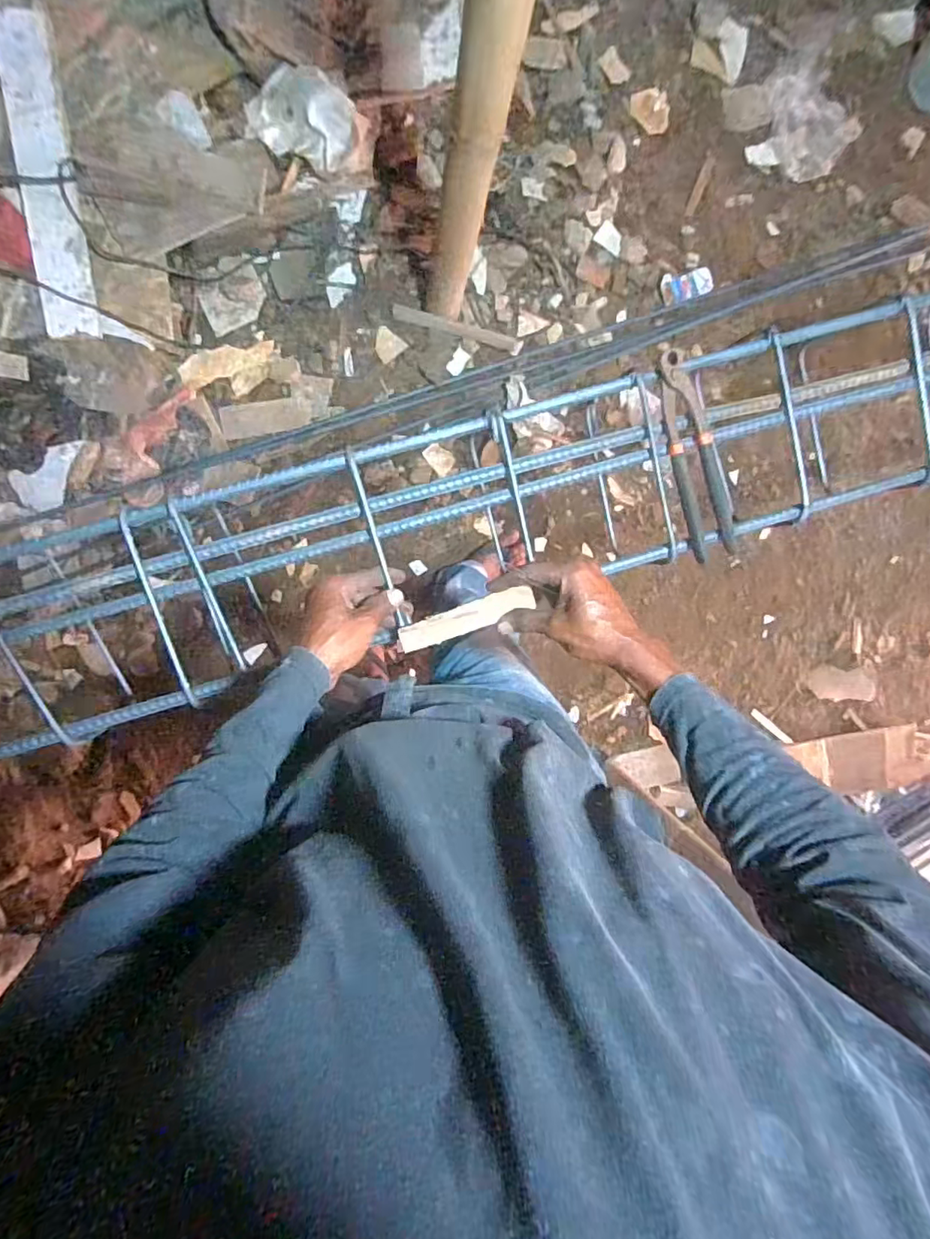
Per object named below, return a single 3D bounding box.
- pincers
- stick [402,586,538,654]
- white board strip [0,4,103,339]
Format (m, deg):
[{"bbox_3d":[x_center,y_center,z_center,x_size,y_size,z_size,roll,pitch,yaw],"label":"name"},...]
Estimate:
[{"bbox_3d":[0.243,-0.172,0.599,0.049,0.030,0.215,-17,98,-6],"label":"pincers"},{"bbox_3d":[0.003,-0.001,0.581,0.142,0.008,0.029,-22,92,-6],"label":"stick"},{"bbox_3d":[-0.852,-0.907,1.156,0.101,0.031,0.627,-8,96,-16],"label":"white board strip"}]

